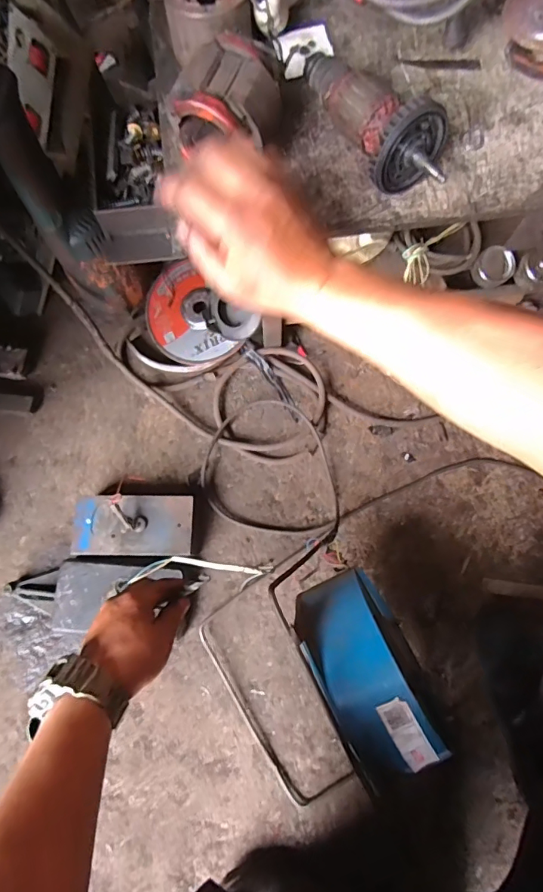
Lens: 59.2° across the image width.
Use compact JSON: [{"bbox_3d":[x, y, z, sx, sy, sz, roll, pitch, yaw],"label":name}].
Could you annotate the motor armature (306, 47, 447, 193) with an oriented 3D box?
[{"bbox_3d":[0.100,-0.316,0.450,0.070,0.076,0.184,-25,78,-5],"label":"motor armature"}]

